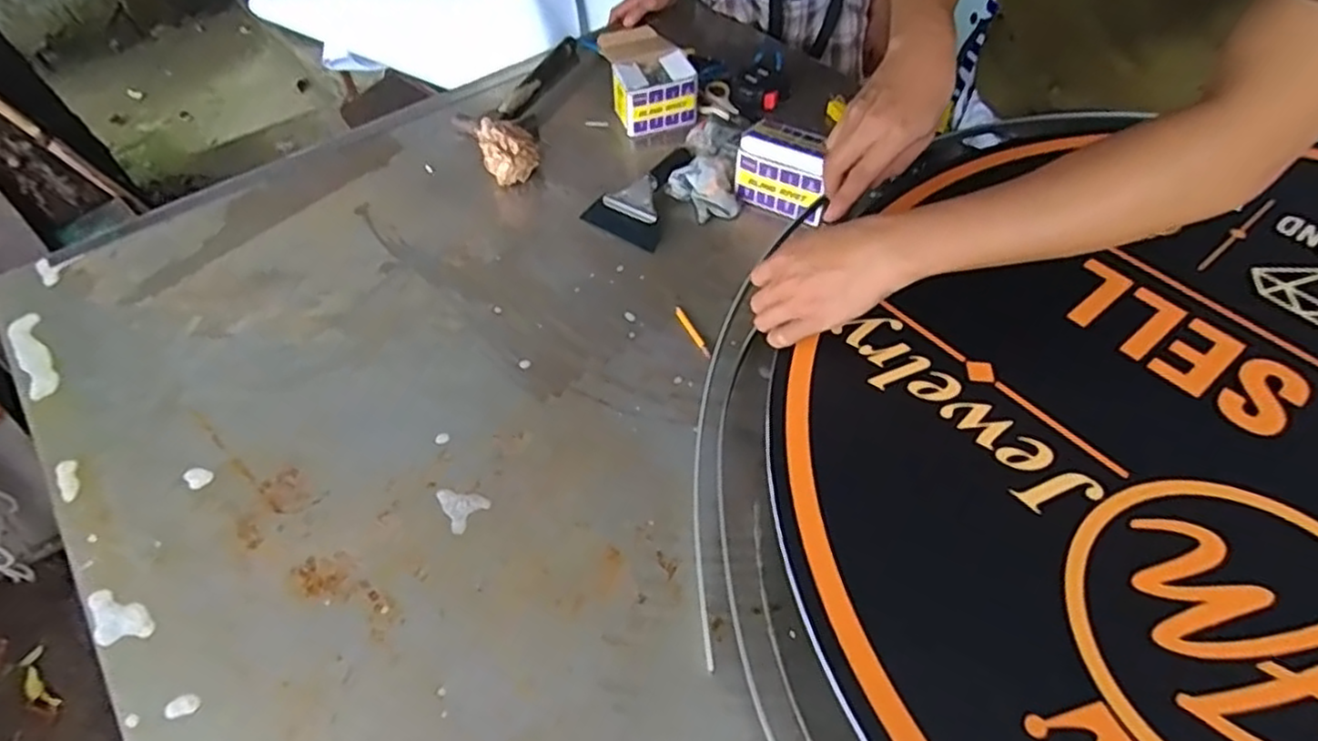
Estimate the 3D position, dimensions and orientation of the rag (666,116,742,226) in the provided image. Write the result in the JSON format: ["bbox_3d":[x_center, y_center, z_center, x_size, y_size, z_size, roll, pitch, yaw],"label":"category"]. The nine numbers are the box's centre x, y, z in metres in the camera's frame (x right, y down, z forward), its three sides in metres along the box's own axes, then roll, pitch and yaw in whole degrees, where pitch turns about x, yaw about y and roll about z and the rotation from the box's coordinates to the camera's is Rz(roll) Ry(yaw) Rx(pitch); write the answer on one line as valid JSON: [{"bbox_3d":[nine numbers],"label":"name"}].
[{"bbox_3d":[0.078,-0.292,1.015,0.108,0.054,0.184,14,53,12],"label":"rag"}]

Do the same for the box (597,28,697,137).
[{"bbox_3d":[-0.018,-0.460,1.126,0.122,0.083,0.180,-11,52,-8],"label":"box"}]

